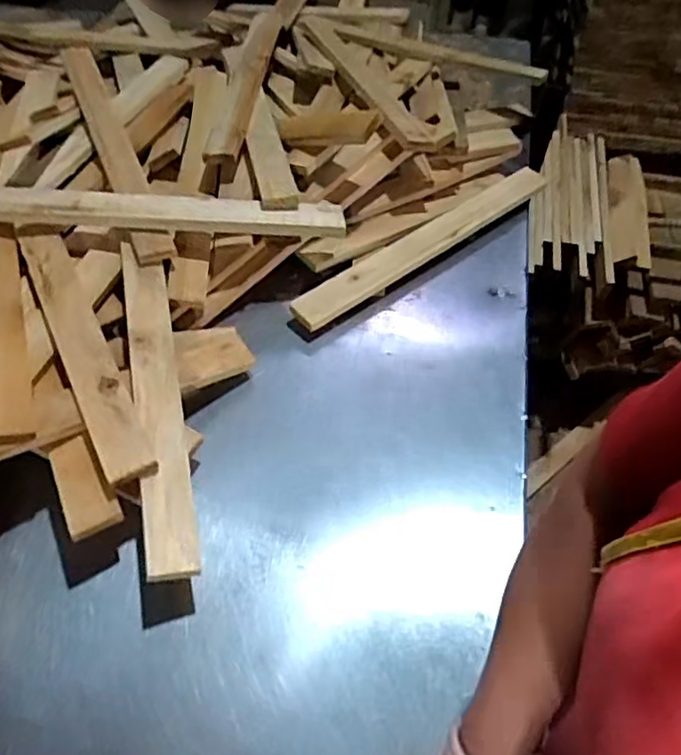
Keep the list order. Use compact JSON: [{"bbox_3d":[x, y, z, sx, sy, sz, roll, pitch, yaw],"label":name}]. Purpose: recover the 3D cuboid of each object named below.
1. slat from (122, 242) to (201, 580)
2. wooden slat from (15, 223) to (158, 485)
[{"bbox_3d":[-0.204,0.014,0.681,0.052,0.025,0.433,8,50,-33],"label":"slat"},{"bbox_3d":[-0.301,-0.053,0.695,0.056,0.027,0.416,-22,55,-18],"label":"wooden slat"}]

